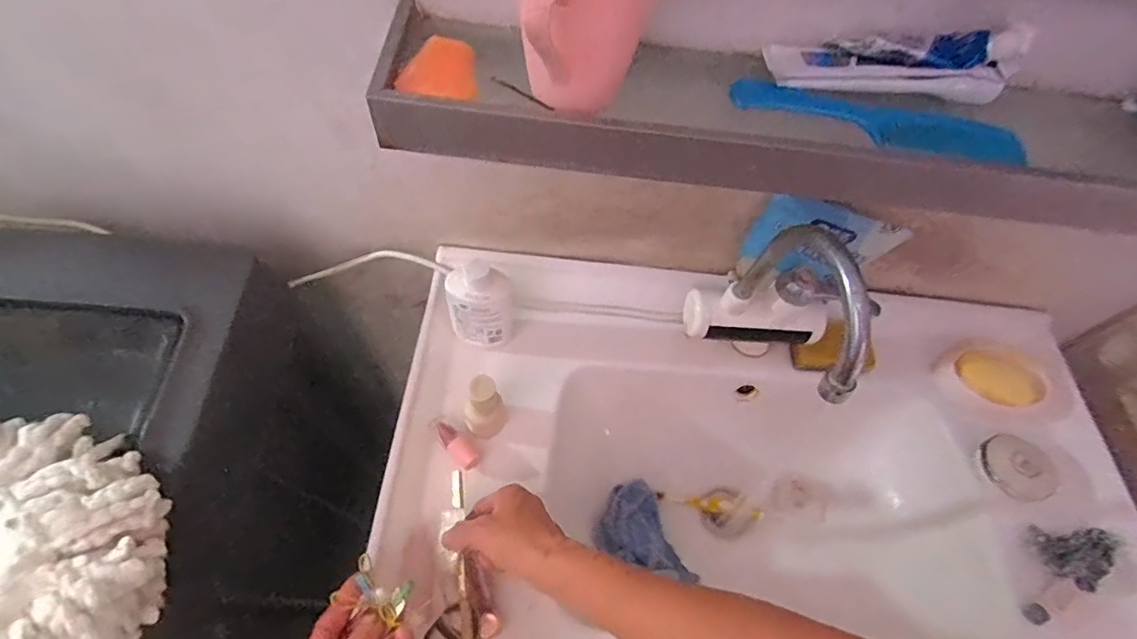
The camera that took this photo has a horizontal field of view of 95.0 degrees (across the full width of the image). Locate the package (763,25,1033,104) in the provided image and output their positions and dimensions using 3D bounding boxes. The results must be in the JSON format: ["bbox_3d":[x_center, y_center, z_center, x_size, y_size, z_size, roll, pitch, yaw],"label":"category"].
[{"bbox_3d":[0.239,-0.191,0.379,0.177,0.046,0.038,8,58,1],"label":"package"}]

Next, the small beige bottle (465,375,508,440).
[{"bbox_3d":[-0.085,0.092,0.534,0.039,0.092,0.033,-8,59,-9],"label":"small beige bottle"}]

